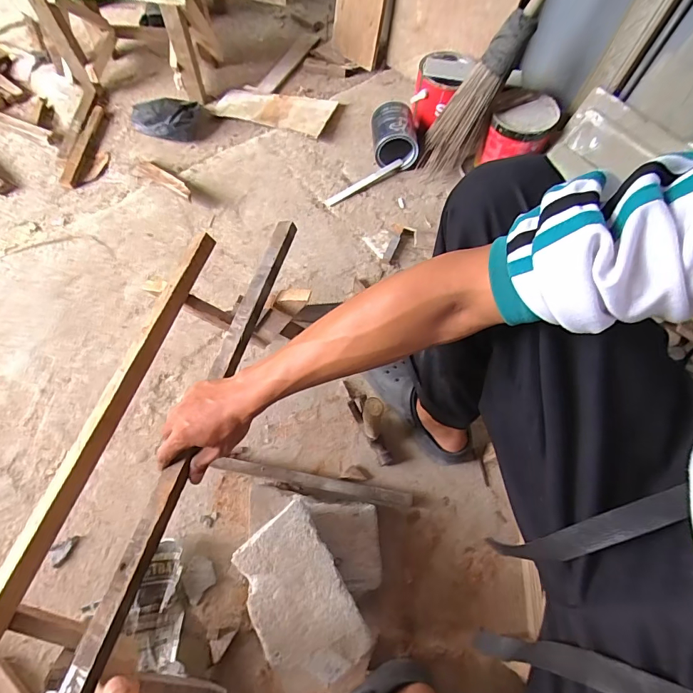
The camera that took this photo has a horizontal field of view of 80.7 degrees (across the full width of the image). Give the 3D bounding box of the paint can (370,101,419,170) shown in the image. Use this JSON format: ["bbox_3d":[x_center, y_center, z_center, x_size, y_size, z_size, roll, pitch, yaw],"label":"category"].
[{"bbox_3d":[0.121,-0.537,1.049,0.118,0.105,0.128,1,65,-3],"label":"paint can"}]

